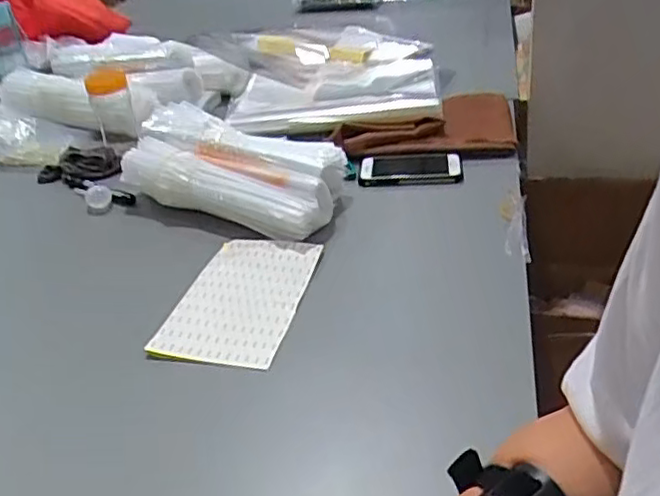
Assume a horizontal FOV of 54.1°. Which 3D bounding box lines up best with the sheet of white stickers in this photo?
[{"bbox_3d":[-0.094,0.053,0.699,0.124,0.011,0.203,10,41,14],"label":"sheet of white stickers"}]

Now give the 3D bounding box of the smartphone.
[{"bbox_3d":[0.111,-0.111,0.907,0.143,0.013,0.071,-2,34,8],"label":"smartphone"}]

